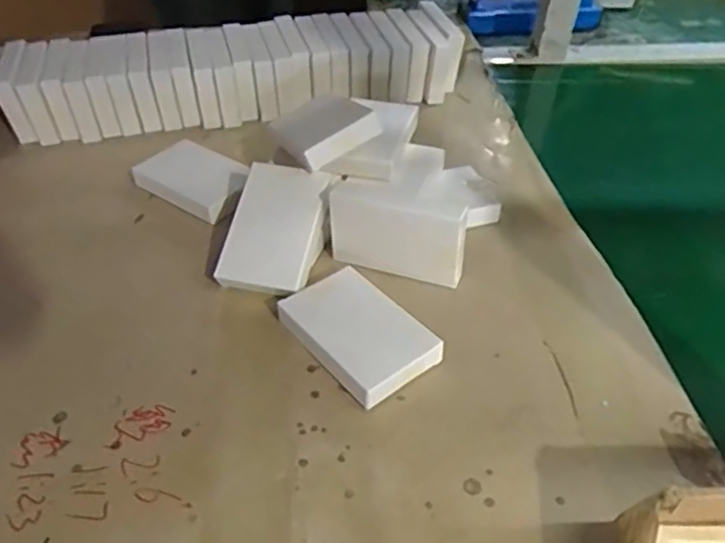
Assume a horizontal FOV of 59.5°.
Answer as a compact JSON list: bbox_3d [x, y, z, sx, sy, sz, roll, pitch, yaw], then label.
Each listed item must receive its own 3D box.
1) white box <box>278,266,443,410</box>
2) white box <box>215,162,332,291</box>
[{"bbox_3d":[-0.003,0.046,0.479,0.073,0.022,0.112,-27,48,-26],"label":"white box"},{"bbox_3d":[-0.071,-0.037,0.528,0.074,0.016,0.111,13,76,8],"label":"white box"}]

